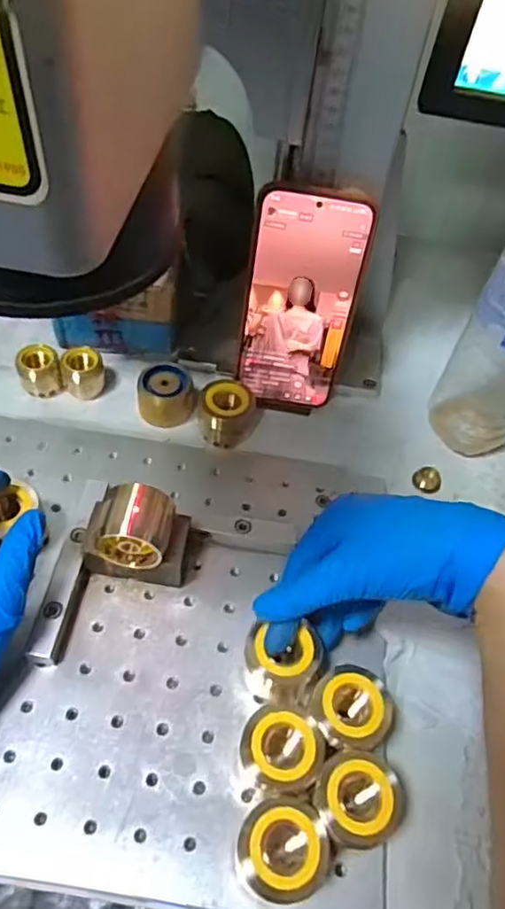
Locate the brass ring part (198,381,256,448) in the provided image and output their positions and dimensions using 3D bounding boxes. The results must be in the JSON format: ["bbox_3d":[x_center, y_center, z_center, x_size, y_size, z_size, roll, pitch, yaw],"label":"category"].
[{"bbox_3d":[-0.019,-0.030,0.456,0.040,0.033,0.036,2,51,-5],"label":"brass ring part"}]

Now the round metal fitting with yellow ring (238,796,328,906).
[{"bbox_3d":[0.013,0.185,0.292,0.039,0.039,0.040,3,51,-4],"label":"round metal fitting with yellow ring"}]

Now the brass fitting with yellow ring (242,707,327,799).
[{"bbox_3d":[0.014,0.153,0.317,0.040,0.037,0.035,19,52,9],"label":"brass fitting with yellow ring"}]

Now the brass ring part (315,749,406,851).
[{"bbox_3d":[0.052,0.171,0.308,0.044,0.039,0.041,3,51,-4],"label":"brass ring part"}]

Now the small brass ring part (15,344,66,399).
[{"bbox_3d":[-0.162,-0.064,0.473,0.029,0.029,0.028,-16,55,-18],"label":"small brass ring part"}]

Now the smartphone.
[{"bbox_3d":[0.033,-0.102,0.437,0.076,0.158,0.005,6,41,-1],"label":"smartphone"}]

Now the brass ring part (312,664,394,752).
[{"bbox_3d":[0.052,0.139,0.331,0.034,0.041,0.039,-32,61,-27],"label":"brass ring part"}]

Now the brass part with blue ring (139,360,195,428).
[{"bbox_3d":[-0.064,-0.044,0.463,0.040,0.033,0.034,3,51,-4],"label":"brass part with blue ring"}]

